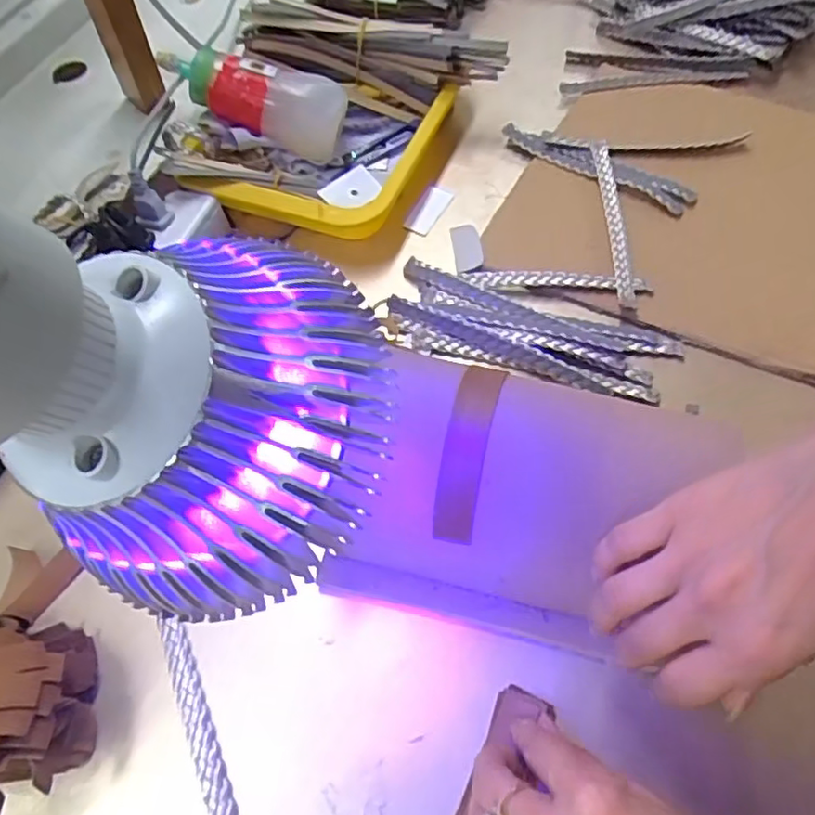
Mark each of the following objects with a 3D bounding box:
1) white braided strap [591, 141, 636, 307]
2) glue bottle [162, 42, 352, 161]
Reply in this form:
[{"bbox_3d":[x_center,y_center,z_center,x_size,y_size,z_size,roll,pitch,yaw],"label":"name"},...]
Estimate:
[{"bbox_3d":[0.164,-0.150,0.498,0.014,0.012,0.172,-1,59,3],"label":"white braided strap"},{"bbox_3d":[-0.132,-0.270,0.537,0.156,0.054,0.047,15,59,-16],"label":"glue bottle"}]

